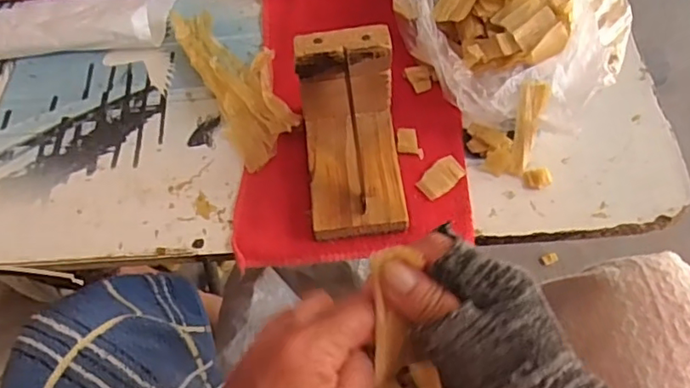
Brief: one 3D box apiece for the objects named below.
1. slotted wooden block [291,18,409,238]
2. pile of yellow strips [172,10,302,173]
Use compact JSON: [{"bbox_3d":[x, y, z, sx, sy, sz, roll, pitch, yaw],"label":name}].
[{"bbox_3d":[0.004,-0.038,0.362,0.060,0.069,0.106,-7,60,-1],"label":"slotted wooden block"},{"bbox_3d":[-0.082,-0.091,0.443,0.055,0.017,0.163,-25,62,-12],"label":"pile of yellow strips"}]

